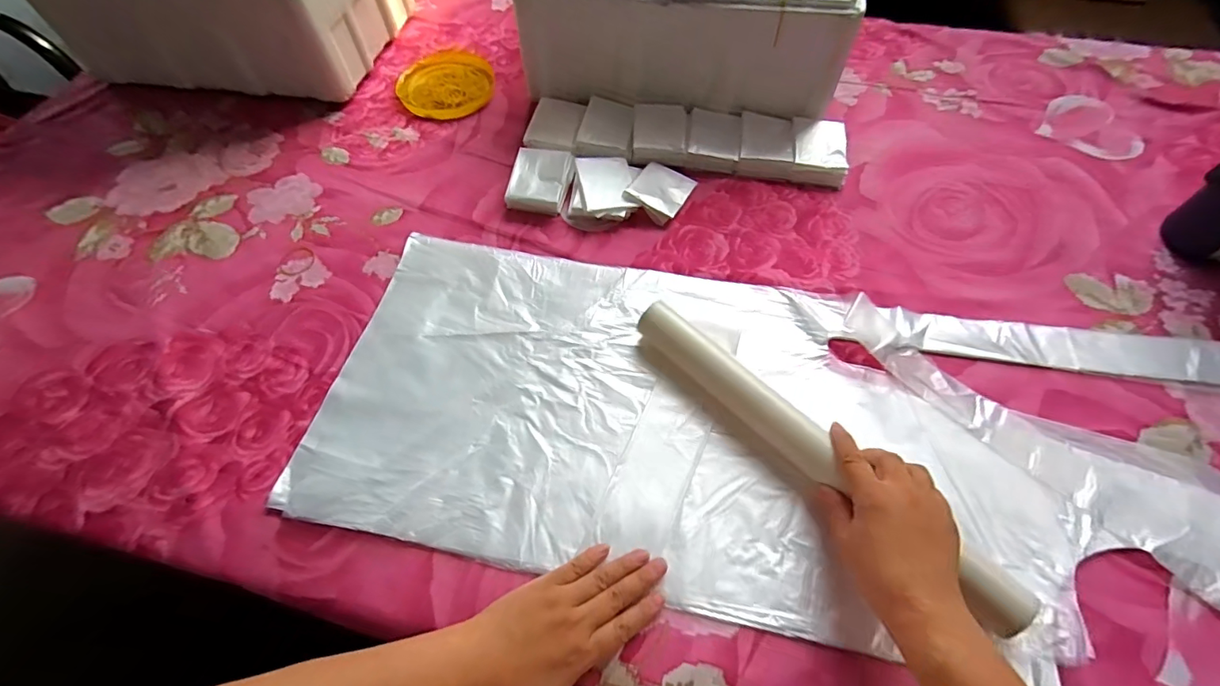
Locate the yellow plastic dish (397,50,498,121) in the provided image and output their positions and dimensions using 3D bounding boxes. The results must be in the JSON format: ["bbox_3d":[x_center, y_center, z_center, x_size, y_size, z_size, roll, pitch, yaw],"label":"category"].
[{"bbox_3d":[-0.233,-0.371,0.740,0.136,0.018,0.136,-1,60,1],"label":"yellow plastic dish"}]

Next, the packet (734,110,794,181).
[{"bbox_3d":[0.195,-0.247,0.646,0.066,0.024,0.092,11,61,8],"label":"packet"}]

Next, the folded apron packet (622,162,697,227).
[{"bbox_3d":[0.060,-0.181,0.614,0.063,0.013,0.082,33,58,2],"label":"folded apron packet"}]

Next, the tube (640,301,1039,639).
[{"bbox_3d":[0.160,0.082,0.421,0.031,0.029,0.353,-39,64,-19],"label":"tube"}]

